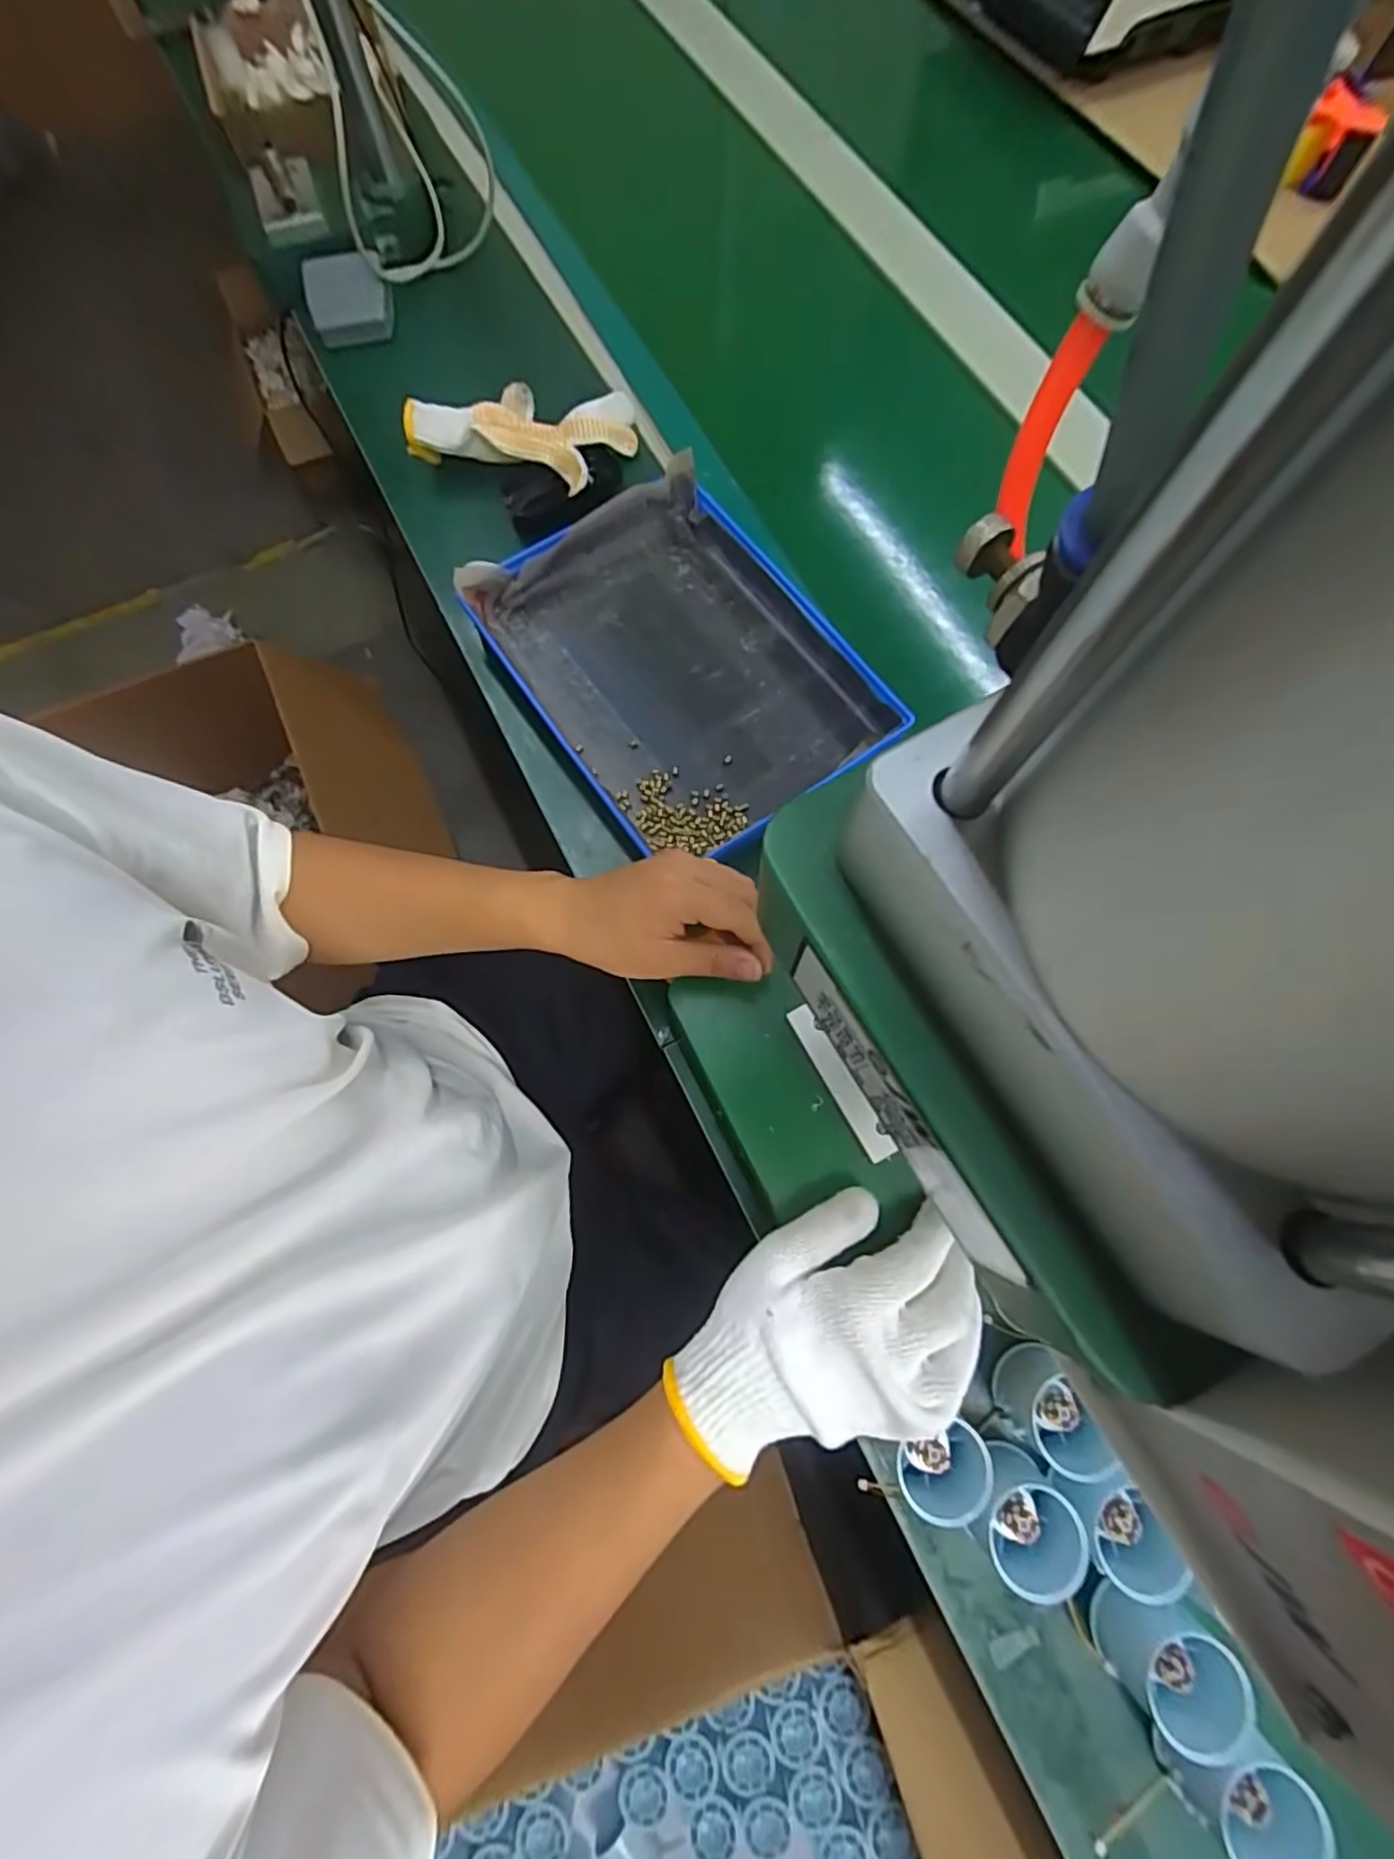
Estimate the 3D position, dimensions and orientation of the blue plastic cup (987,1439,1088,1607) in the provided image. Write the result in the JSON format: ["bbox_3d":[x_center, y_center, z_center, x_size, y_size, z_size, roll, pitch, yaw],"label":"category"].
[{"bbox_3d":[0.183,0.333,0.382,0.051,0.051,0.051,-32,75,-10],"label":"blue plastic cup"}]

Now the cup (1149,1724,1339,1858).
[{"bbox_3d":[0.276,0.437,0.351,0.051,0.064,0.051,0,73,0],"label":"cup"}]

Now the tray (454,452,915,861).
[{"bbox_3d":[-0.014,-0.220,0.553,0.239,0.040,0.303,-34,76,-10],"label":"tray"}]

